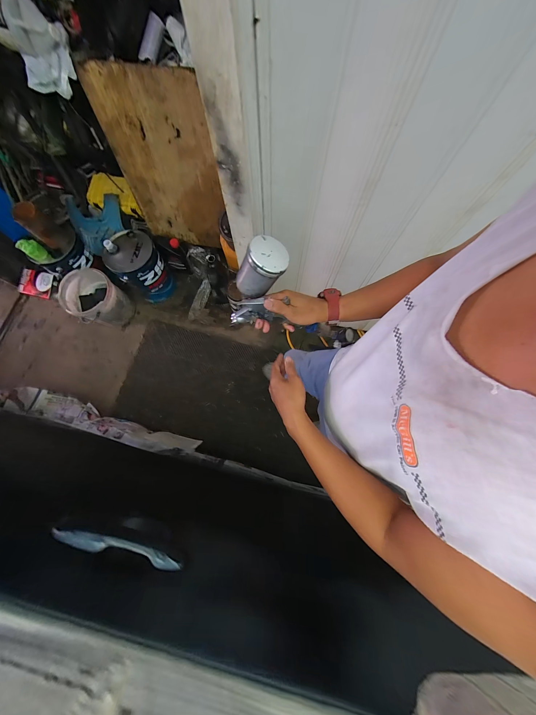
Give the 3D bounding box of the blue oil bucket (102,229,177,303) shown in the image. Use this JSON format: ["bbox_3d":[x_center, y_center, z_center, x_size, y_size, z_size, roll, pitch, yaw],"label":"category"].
[{"bbox_3d":[-0.797,-0.576,1.476,0.272,0.377,0.295,0,76,1],"label":"blue oil bucket"}]

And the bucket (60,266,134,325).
[{"bbox_3d":[-1.072,-0.346,1.497,0.306,0.311,0.281,0,76,1],"label":"bucket"}]

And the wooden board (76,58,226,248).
[{"bbox_3d":[-0.519,-0.943,1.219,0.544,0.764,0.031,12,65,2],"label":"wooden board"}]

